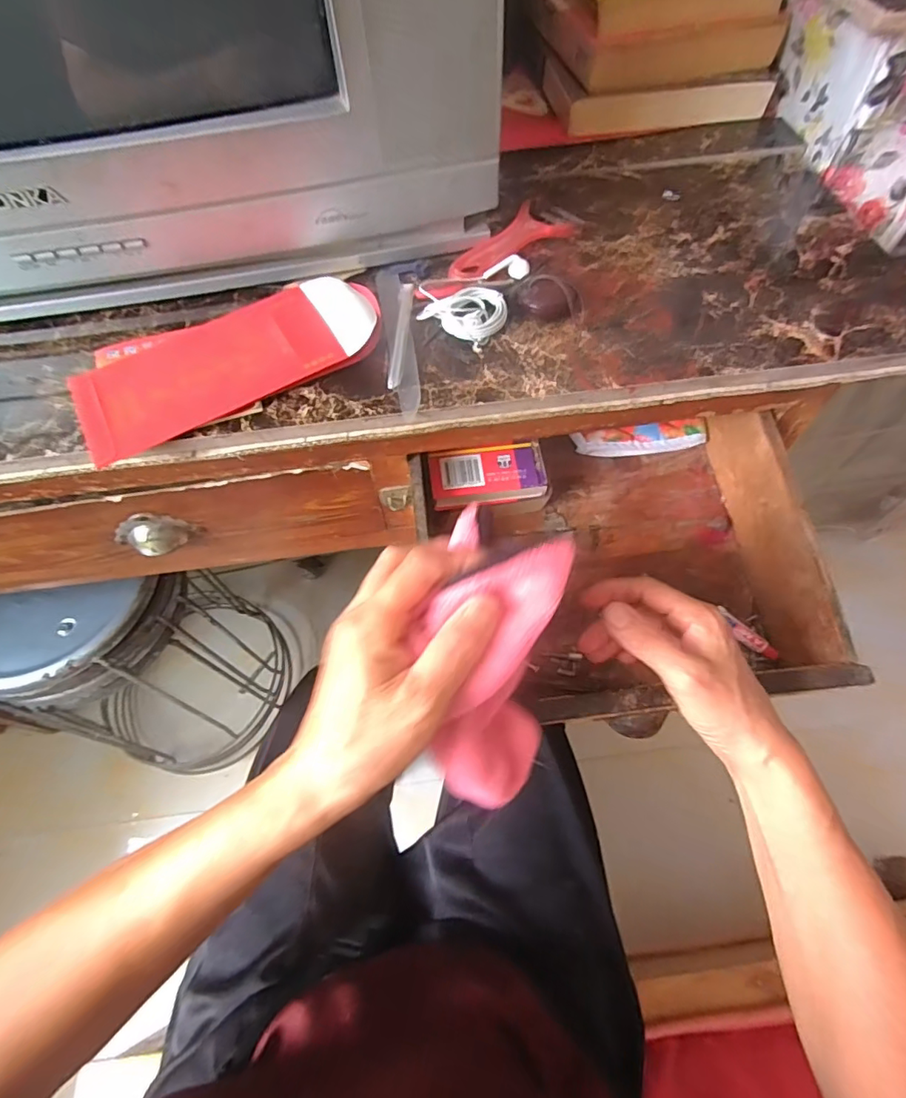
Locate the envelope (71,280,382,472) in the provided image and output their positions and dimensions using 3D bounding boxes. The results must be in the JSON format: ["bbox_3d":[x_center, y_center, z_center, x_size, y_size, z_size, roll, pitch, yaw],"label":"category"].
[{"bbox_3d":[-0.154,-0.136,0.361,0.204,0.016,0.104,-24,64,-11],"label":"envelope"}]

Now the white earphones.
[{"bbox_3d":[0.012,-0.187,0.380,0.063,0.021,0.092,16,64,10],"label":"white earphones"}]

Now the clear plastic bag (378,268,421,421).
[{"bbox_3d":[-0.038,-0.155,0.372,0.024,0.009,0.151,-7,62,-2],"label":"clear plastic bag"}]

